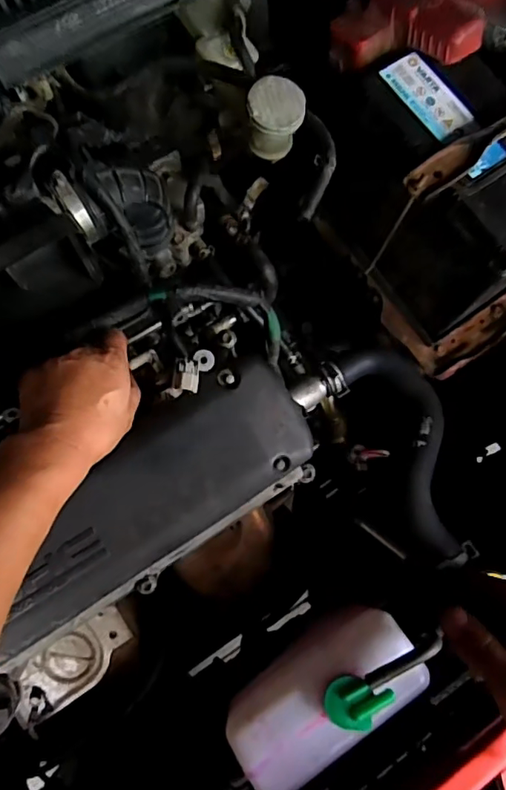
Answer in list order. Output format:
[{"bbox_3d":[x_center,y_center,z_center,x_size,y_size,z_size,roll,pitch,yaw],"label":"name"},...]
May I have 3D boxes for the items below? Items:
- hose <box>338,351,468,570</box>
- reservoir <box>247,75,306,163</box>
[{"bbox_3d":[0.169,0.056,0.587,0.096,0.044,0.256,-6,62,-3],"label":"hose"},{"bbox_3d":[0.020,-0.248,0.495,0.048,0.062,0.047,3,74,0],"label":"reservoir"}]

